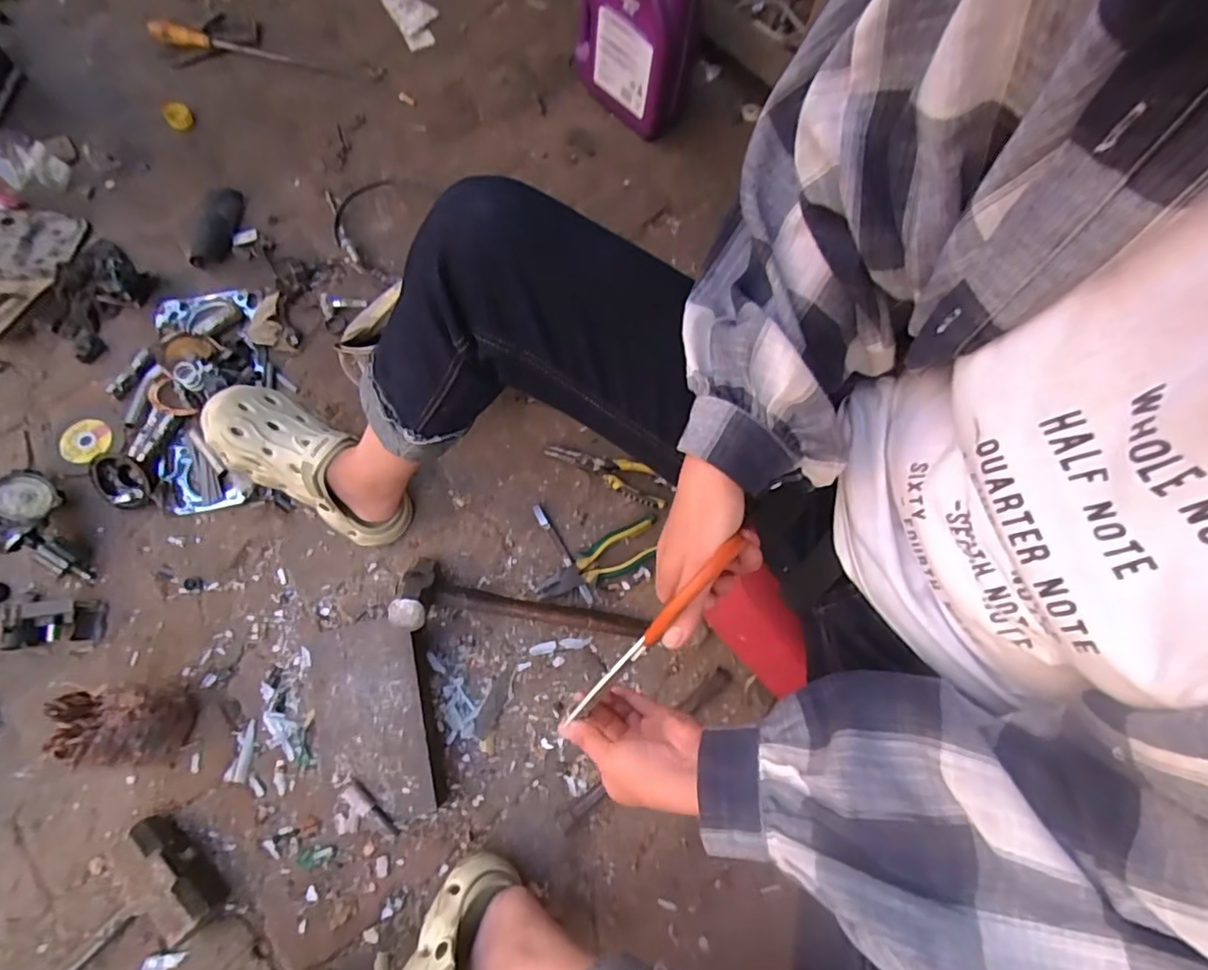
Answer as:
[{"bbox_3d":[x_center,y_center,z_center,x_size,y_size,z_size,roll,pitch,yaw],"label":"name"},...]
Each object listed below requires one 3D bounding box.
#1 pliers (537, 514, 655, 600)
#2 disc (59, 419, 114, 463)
[{"bbox_3d":[-0.006,0.102,0.800,0.179,0.015,0.057,-23,74,-12],"label":"pliers"},{"bbox_3d":[-0.716,-0.061,0.809,0.068,0.005,0.065,-3,72,-4],"label":"disc"}]

